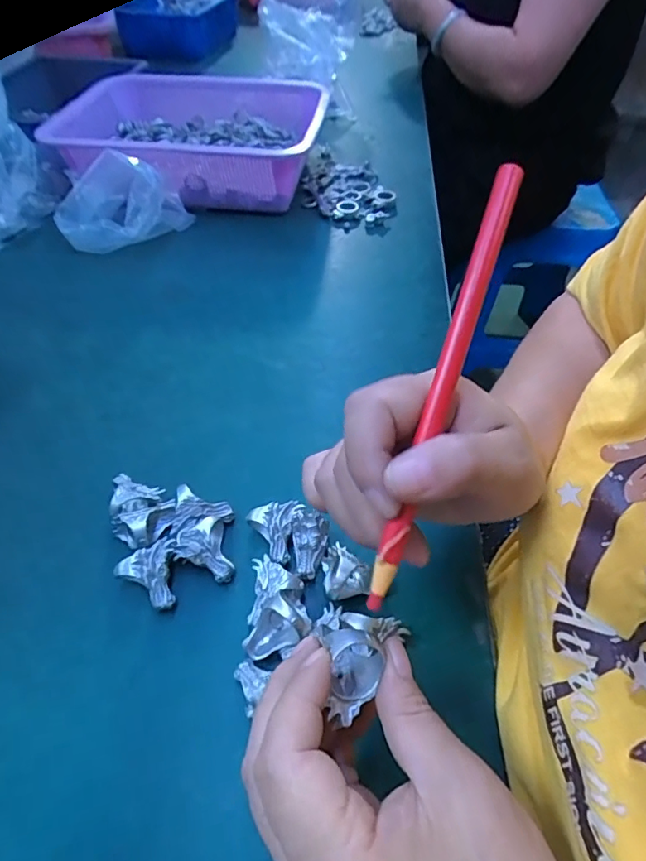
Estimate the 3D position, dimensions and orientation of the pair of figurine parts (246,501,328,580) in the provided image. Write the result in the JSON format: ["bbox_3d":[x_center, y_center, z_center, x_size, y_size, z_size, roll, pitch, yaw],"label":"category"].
[{"bbox_3d":[-0.018,0.065,0.304,0.036,0.027,0.048,-25,53,-19],"label":"pair of figurine parts"}]

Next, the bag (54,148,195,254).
[{"bbox_3d":[-0.213,-0.230,0.514,0.132,0.087,0.057,-4,49,-3],"label":"bag"}]

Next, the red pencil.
[{"bbox_3d":[0.044,-0.016,0.182,0.010,0.006,0.168,18,88,15],"label":"red pencil"}]

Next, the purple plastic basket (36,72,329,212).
[{"bbox_3d":[-0.141,-0.330,0.566,0.283,0.084,0.200,6,50,6],"label":"purple plastic basket"}]

